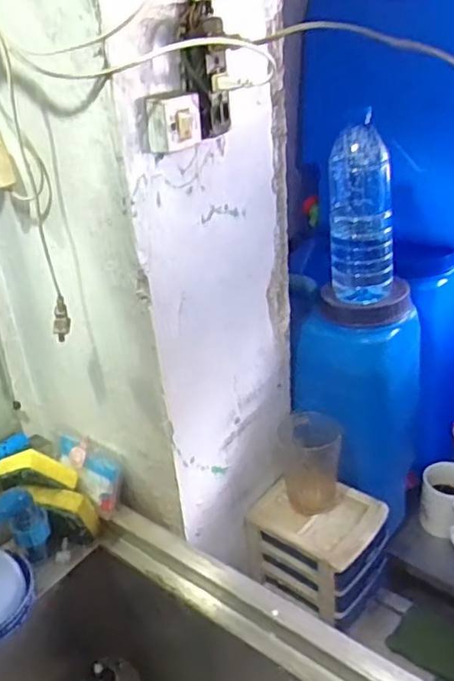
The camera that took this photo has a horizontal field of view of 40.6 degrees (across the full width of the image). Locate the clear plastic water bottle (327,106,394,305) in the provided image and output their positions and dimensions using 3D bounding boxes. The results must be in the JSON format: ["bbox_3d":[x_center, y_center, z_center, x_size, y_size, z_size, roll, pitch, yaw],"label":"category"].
[{"bbox_3d":[0.176,-0.161,0.806,0.070,0.219,0.068,-11,30,-11],"label":"clear plastic water bottle"}]

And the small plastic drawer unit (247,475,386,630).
[{"bbox_3d":[0.139,0.300,0.902,0.173,0.127,0.143,23,39,39],"label":"small plastic drawer unit"}]

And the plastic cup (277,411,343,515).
[{"bbox_3d":[0.125,0.177,0.889,0.087,0.121,0.075,-8,30,-7],"label":"plastic cup"}]

